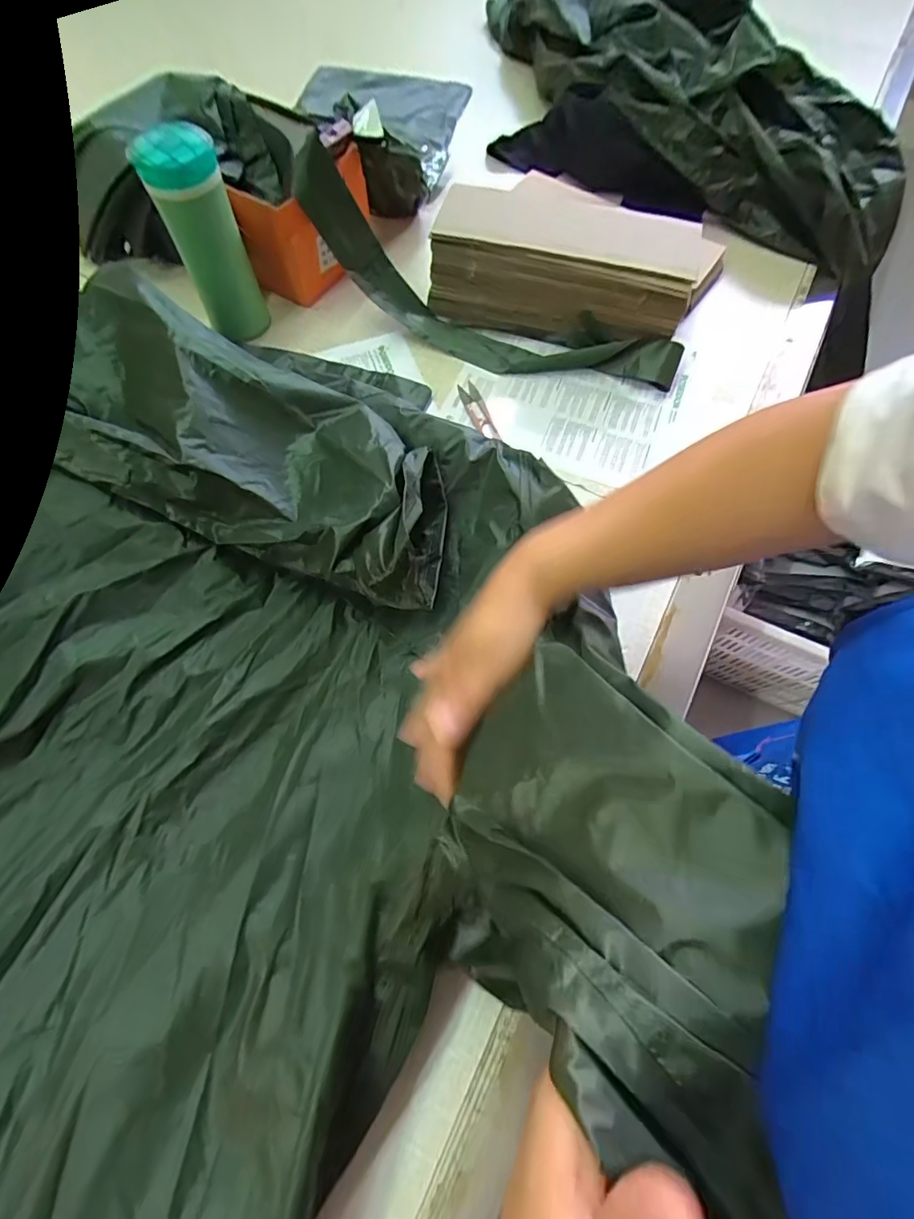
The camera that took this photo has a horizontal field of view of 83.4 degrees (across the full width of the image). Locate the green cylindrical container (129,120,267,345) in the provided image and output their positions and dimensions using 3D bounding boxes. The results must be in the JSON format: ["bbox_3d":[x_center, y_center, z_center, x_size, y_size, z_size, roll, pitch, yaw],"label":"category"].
[{"bbox_3d":[-0.255,-0.379,0.536,0.071,0.171,0.062,-23,69,-11],"label":"green cylindrical container"}]

